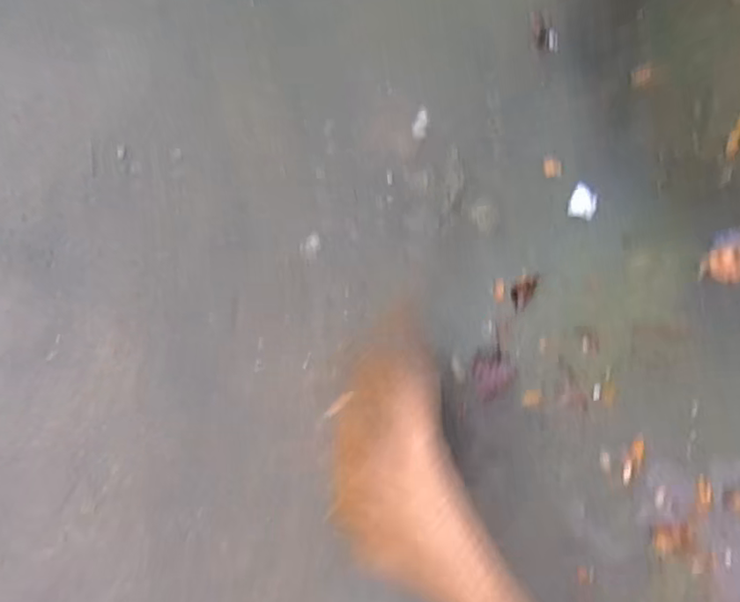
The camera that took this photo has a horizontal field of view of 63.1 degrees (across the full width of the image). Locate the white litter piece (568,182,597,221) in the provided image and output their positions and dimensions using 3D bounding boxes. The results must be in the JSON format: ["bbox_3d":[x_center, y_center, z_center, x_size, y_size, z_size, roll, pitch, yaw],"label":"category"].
[{"bbox_3d":[0.430,-0.201,1.214,0.050,0.013,0.076,15,76,10],"label":"white litter piece"}]

